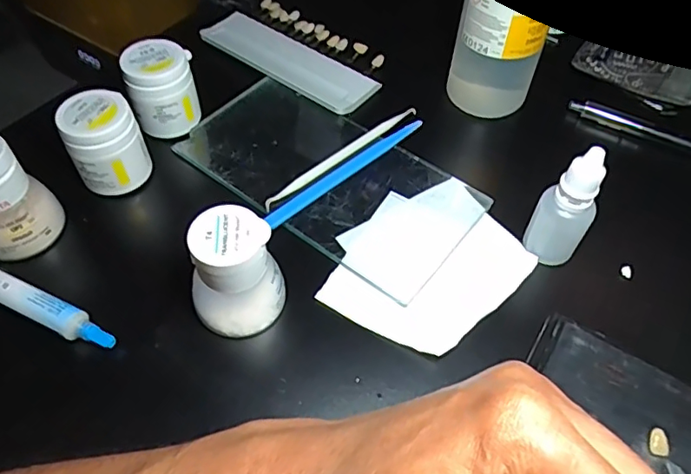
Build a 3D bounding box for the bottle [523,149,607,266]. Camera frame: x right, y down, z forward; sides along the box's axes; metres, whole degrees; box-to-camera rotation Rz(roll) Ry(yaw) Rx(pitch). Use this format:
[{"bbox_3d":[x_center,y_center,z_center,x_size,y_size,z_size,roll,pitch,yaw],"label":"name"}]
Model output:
[{"bbox_3d":[0.122,-0.016,0.311,0.022,0.076,0.027,-23,58,-16],"label":"bottle"}]

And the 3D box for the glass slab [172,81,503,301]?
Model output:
[{"bbox_3d":[-0.012,-0.043,0.371,0.195,0.010,0.104,35,61,22],"label":"glass slab"}]

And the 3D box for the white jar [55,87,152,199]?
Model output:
[{"bbox_3d":[-0.148,-0.056,0.348,0.043,0.057,0.037,-26,59,-18],"label":"white jar"}]

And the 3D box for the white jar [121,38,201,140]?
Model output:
[{"bbox_3d":[-0.124,-0.100,0.382,0.044,0.057,0.039,-22,58,-15],"label":"white jar"}]

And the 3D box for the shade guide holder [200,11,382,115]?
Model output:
[{"bbox_3d":[-0.047,-0.142,0.442,0.149,0.006,0.050,32,60,20],"label":"shade guide holder"}]

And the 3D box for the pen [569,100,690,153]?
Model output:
[{"bbox_3d":[0.231,-0.071,0.396,0.141,0.008,0.011,26,58,16],"label":"pen"}]

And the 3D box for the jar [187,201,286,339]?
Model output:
[{"bbox_3d":[-0.059,0.019,0.290,0.042,0.061,0.046,29,59,19],"label":"jar"}]

